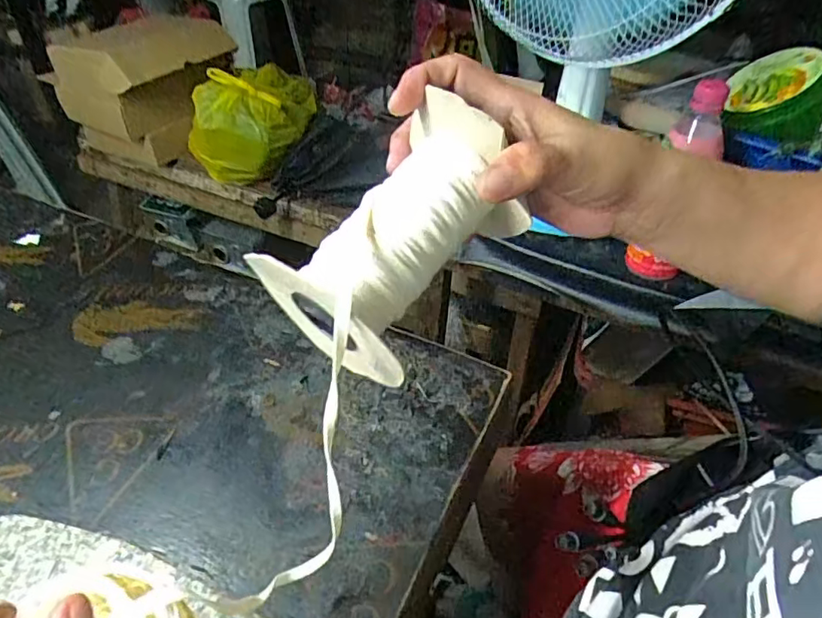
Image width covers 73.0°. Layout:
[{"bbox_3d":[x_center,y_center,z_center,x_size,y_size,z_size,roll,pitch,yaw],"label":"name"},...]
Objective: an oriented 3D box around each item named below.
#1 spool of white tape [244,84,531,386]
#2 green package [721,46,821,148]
[{"bbox_3d":[-0.001,-0.038,0.260,0.069,0.065,0.123,26,70,25],"label":"spool of white tape"},{"bbox_3d":[0.378,-0.213,0.570,0.094,0.062,0.119,-4,54,37],"label":"green package"}]

